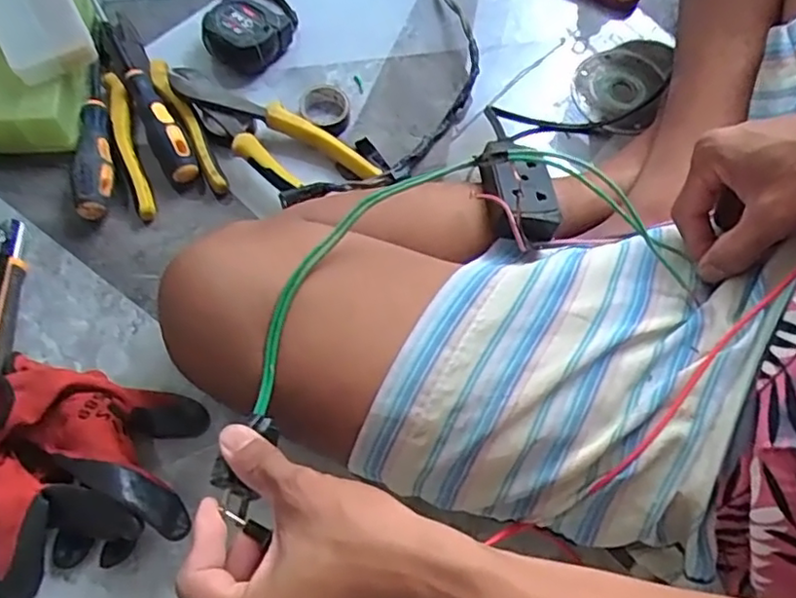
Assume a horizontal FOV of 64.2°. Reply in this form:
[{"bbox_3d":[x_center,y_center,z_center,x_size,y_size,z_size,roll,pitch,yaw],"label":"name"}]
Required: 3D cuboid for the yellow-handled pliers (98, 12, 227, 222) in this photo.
[{"bbox_3d":[-0.210,-0.163,0.538,0.069,0.026,0.187,-21,72,-9],"label":"yellow-handled pliers"}]

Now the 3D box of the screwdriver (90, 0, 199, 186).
[{"bbox_3d":[-0.232,-0.206,0.538,0.025,0.025,0.248,-28,75,-11],"label":"screwdriver"}]

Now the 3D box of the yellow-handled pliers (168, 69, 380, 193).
[{"bbox_3d":[-0.111,-0.133,0.526,0.181,0.030,0.063,28,72,9],"label":"yellow-handled pliers"}]

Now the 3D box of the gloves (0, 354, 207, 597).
[{"bbox_3d":[-0.213,0.107,0.418,0.151,0.058,0.154,-4,70,-3],"label":"gloves"}]

